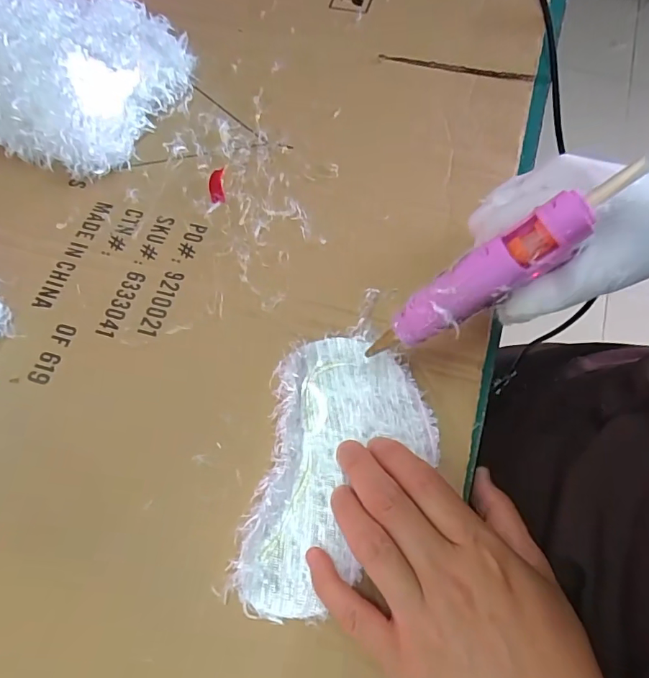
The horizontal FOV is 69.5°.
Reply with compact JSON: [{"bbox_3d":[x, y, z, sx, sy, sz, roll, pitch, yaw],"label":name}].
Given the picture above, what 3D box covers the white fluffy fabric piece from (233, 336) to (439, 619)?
[{"bbox_3d":[0.006,0.067,0.244,0.087,0.017,0.143,19,66,9],"label":"white fluffy fabric piece"}]

